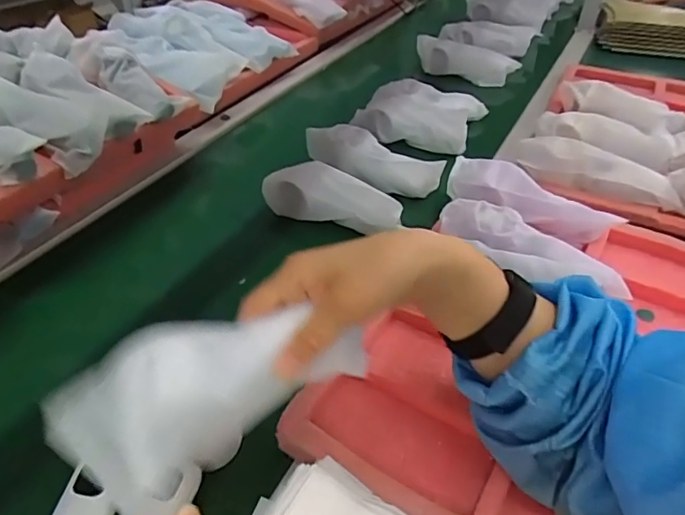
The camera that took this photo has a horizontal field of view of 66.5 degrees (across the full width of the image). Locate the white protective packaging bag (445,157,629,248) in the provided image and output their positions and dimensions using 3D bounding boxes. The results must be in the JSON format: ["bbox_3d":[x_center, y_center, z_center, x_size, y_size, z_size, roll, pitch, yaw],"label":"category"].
[{"bbox_3d":[0.220,-0.066,0.616,0.193,0.049,0.057,25,45,9],"label":"white protective packaging bag"}]

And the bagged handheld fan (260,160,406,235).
[{"bbox_3d":[-0.013,-0.078,0.654,0.178,0.058,0.049,14,42,15],"label":"bagged handheld fan"}]

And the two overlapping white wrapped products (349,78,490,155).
[{"bbox_3d":[0.121,-0.233,0.846,0.225,0.062,0.133,6,41,6],"label":"two overlapping white wrapped products"}]

